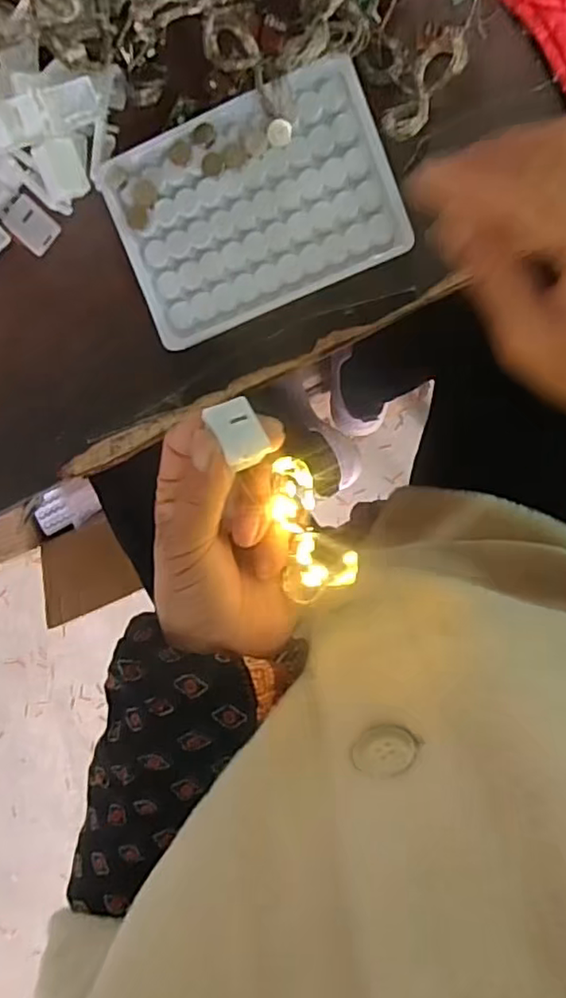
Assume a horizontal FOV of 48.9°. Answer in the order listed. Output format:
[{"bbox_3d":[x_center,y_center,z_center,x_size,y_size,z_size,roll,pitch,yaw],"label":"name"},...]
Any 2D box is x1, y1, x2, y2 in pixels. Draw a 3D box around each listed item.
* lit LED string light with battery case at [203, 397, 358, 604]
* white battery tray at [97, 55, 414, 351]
[{"bbox_3d":[0.000,0.002,0.263,0.031,0.023,0.097,-27,106,7],"label":"lit LED string light with battery case"},{"bbox_3d":[-0.014,-0.140,0.300,0.129,0.011,0.091,-21,96,9],"label":"white battery tray"}]

